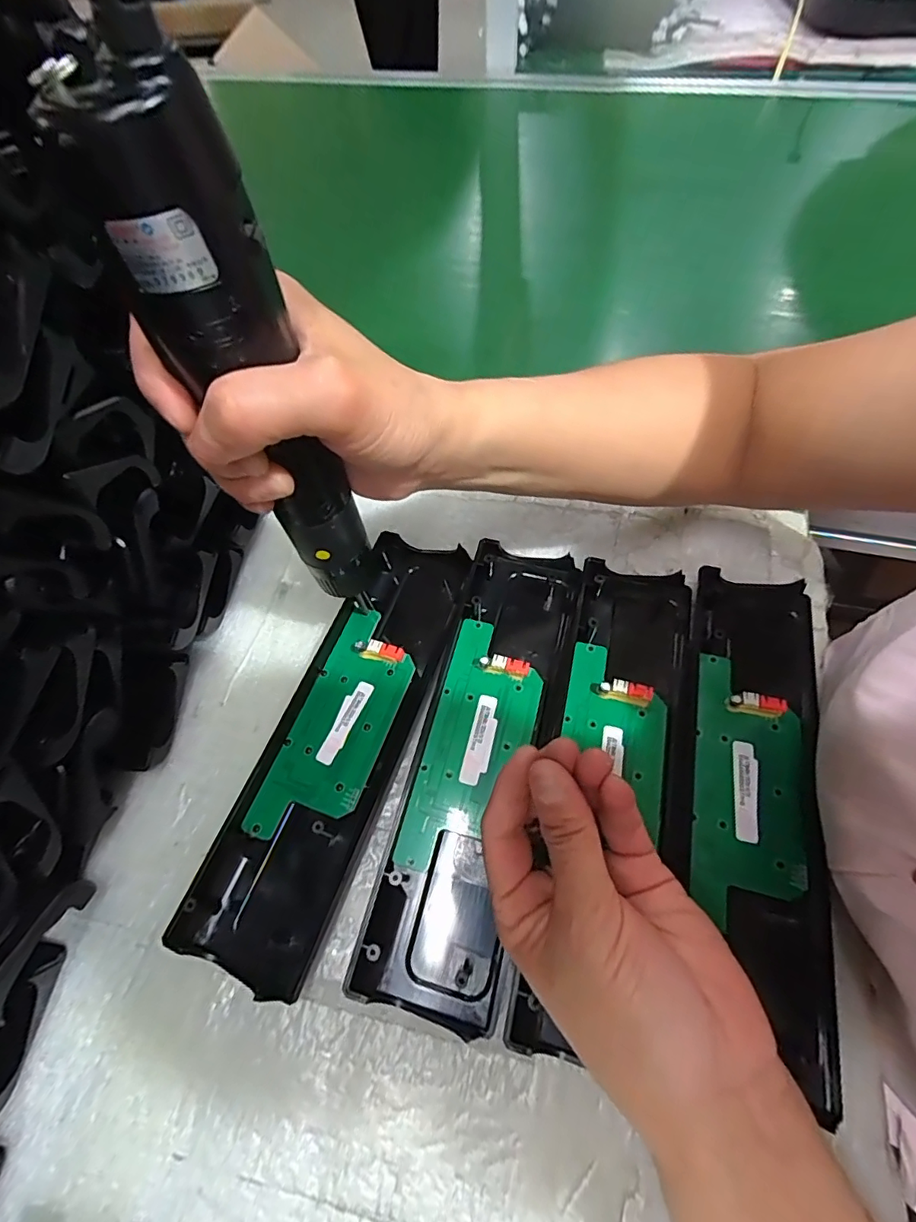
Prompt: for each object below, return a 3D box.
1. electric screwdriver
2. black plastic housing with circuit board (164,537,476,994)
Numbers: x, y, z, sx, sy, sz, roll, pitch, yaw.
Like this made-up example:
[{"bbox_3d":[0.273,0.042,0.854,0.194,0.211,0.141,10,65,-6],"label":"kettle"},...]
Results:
[{"bbox_3d":[-0.067,-0.057,0.221,0.030,0.251,0.040,30,72,14],"label":"electric screwdriver"},{"bbox_3d":[-0.064,0.061,0.290,0.069,0.018,0.246,17,64,12],"label":"black plastic housing with circuit board"}]

